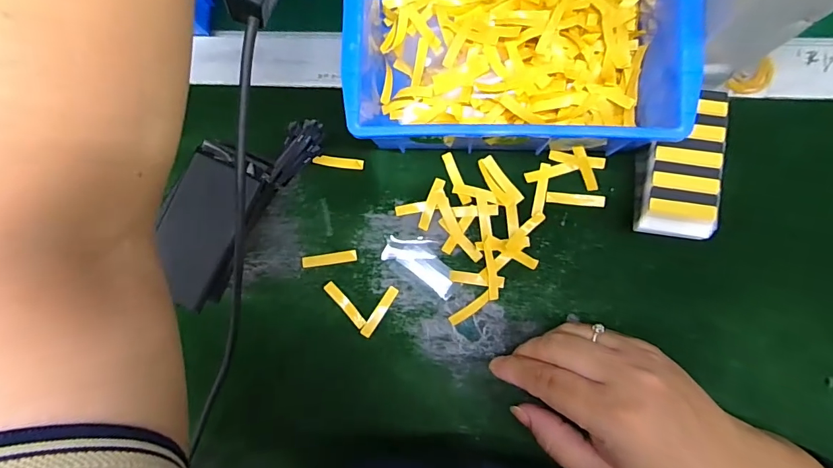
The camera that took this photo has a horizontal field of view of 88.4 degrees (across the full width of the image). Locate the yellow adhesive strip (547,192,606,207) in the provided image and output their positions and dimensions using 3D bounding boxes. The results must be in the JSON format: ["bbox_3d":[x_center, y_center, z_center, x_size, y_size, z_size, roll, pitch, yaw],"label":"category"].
[{"bbox_3d":[0.110,-0.024,0.298,0.038,0.004,0.008,6,95,13],"label":"yellow adhesive strip"}]

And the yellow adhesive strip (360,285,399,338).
[{"bbox_3d":[-0.026,0.055,0.302,0.008,0.004,0.039,33,85,6],"label":"yellow adhesive strip"}]

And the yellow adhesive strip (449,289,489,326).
[{"bbox_3d":[0.038,0.052,0.297,0.033,0.004,0.007,-36,86,3],"label":"yellow adhesive strip"}]

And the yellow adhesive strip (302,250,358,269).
[{"bbox_3d":[-0.062,0.018,0.307,0.039,0.004,0.008,-8,86,3],"label":"yellow adhesive strip"}]

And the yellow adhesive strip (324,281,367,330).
[{"bbox_3d":[-0.050,0.050,0.302,0.007,0.004,0.039,-40,87,-12],"label":"yellow adhesive strip"}]

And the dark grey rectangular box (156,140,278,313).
[{"bbox_3d":[-0.121,-0.006,0.249,0.046,0.015,0.091,24,88,5],"label":"dark grey rectangular box"}]

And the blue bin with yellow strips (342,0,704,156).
[{"bbox_3d":[0.060,-0.125,0.275,0.196,0.060,0.138,0,86,3],"label":"blue bin with yellow strips"}]

